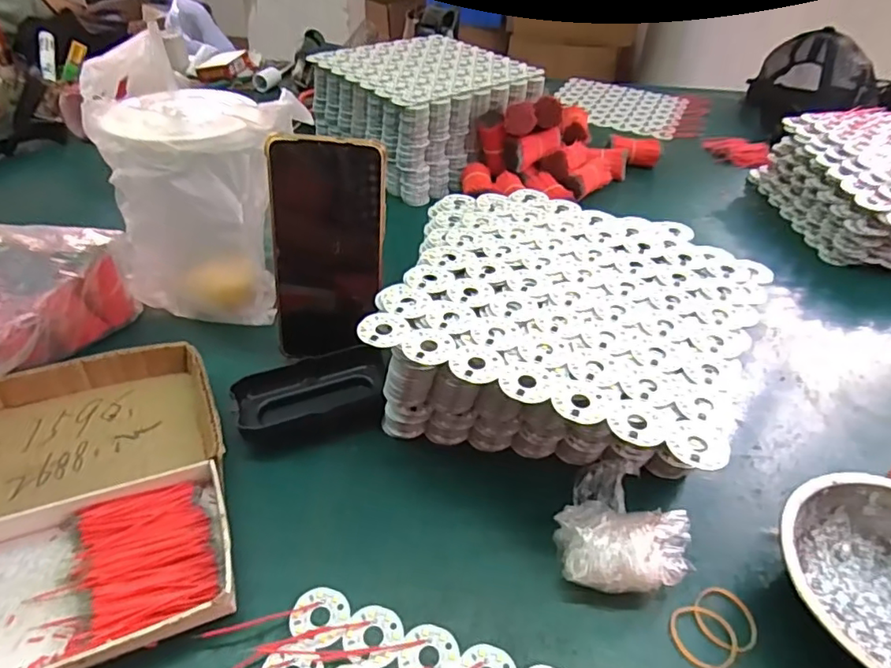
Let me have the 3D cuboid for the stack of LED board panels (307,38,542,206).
[{"bbox_3d":[-0.026,-0.290,0.738,0.220,0.117,0.219,-29,50,-33],"label":"stack of LED board panels"}]

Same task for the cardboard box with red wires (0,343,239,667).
[{"bbox_3d":[-0.234,0.097,0.335,0.194,0.026,0.213,-14,44,-19],"label":"cardboard box with red wires"}]

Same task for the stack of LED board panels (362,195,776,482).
[{"bbox_3d":[0.078,-0.002,0.418,0.251,0.093,0.230,19,43,18],"label":"stack of LED board panels"}]

